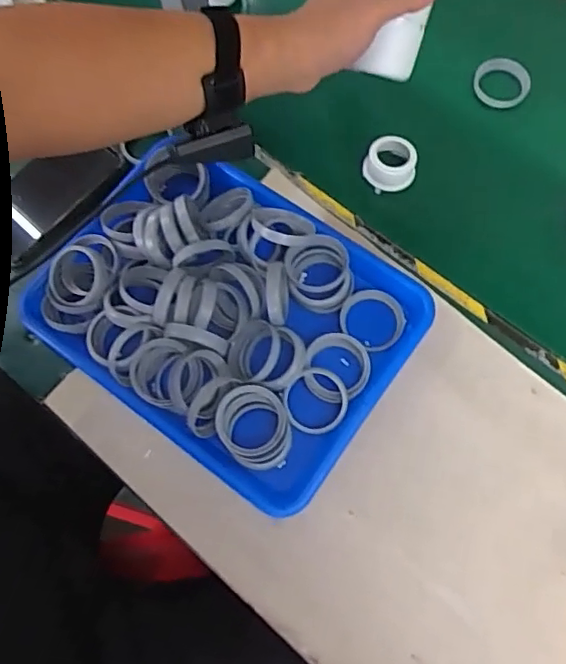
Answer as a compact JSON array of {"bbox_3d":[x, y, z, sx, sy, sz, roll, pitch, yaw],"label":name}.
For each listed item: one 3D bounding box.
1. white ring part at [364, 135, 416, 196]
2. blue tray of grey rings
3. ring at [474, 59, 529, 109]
[{"bbox_3d":[0.111,-0.173,0.613,0.052,0.031,0.053,5,70,3],"label":"white ring part"},{"bbox_3d":[-0.057,-0.021,0.547,0.336,0.057,0.247,34,74,12],"label":"blue tray of grey rings"},{"bbox_3d":[0.242,-0.279,0.648,0.058,0.011,0.062,0,70,1],"label":"ring"}]

